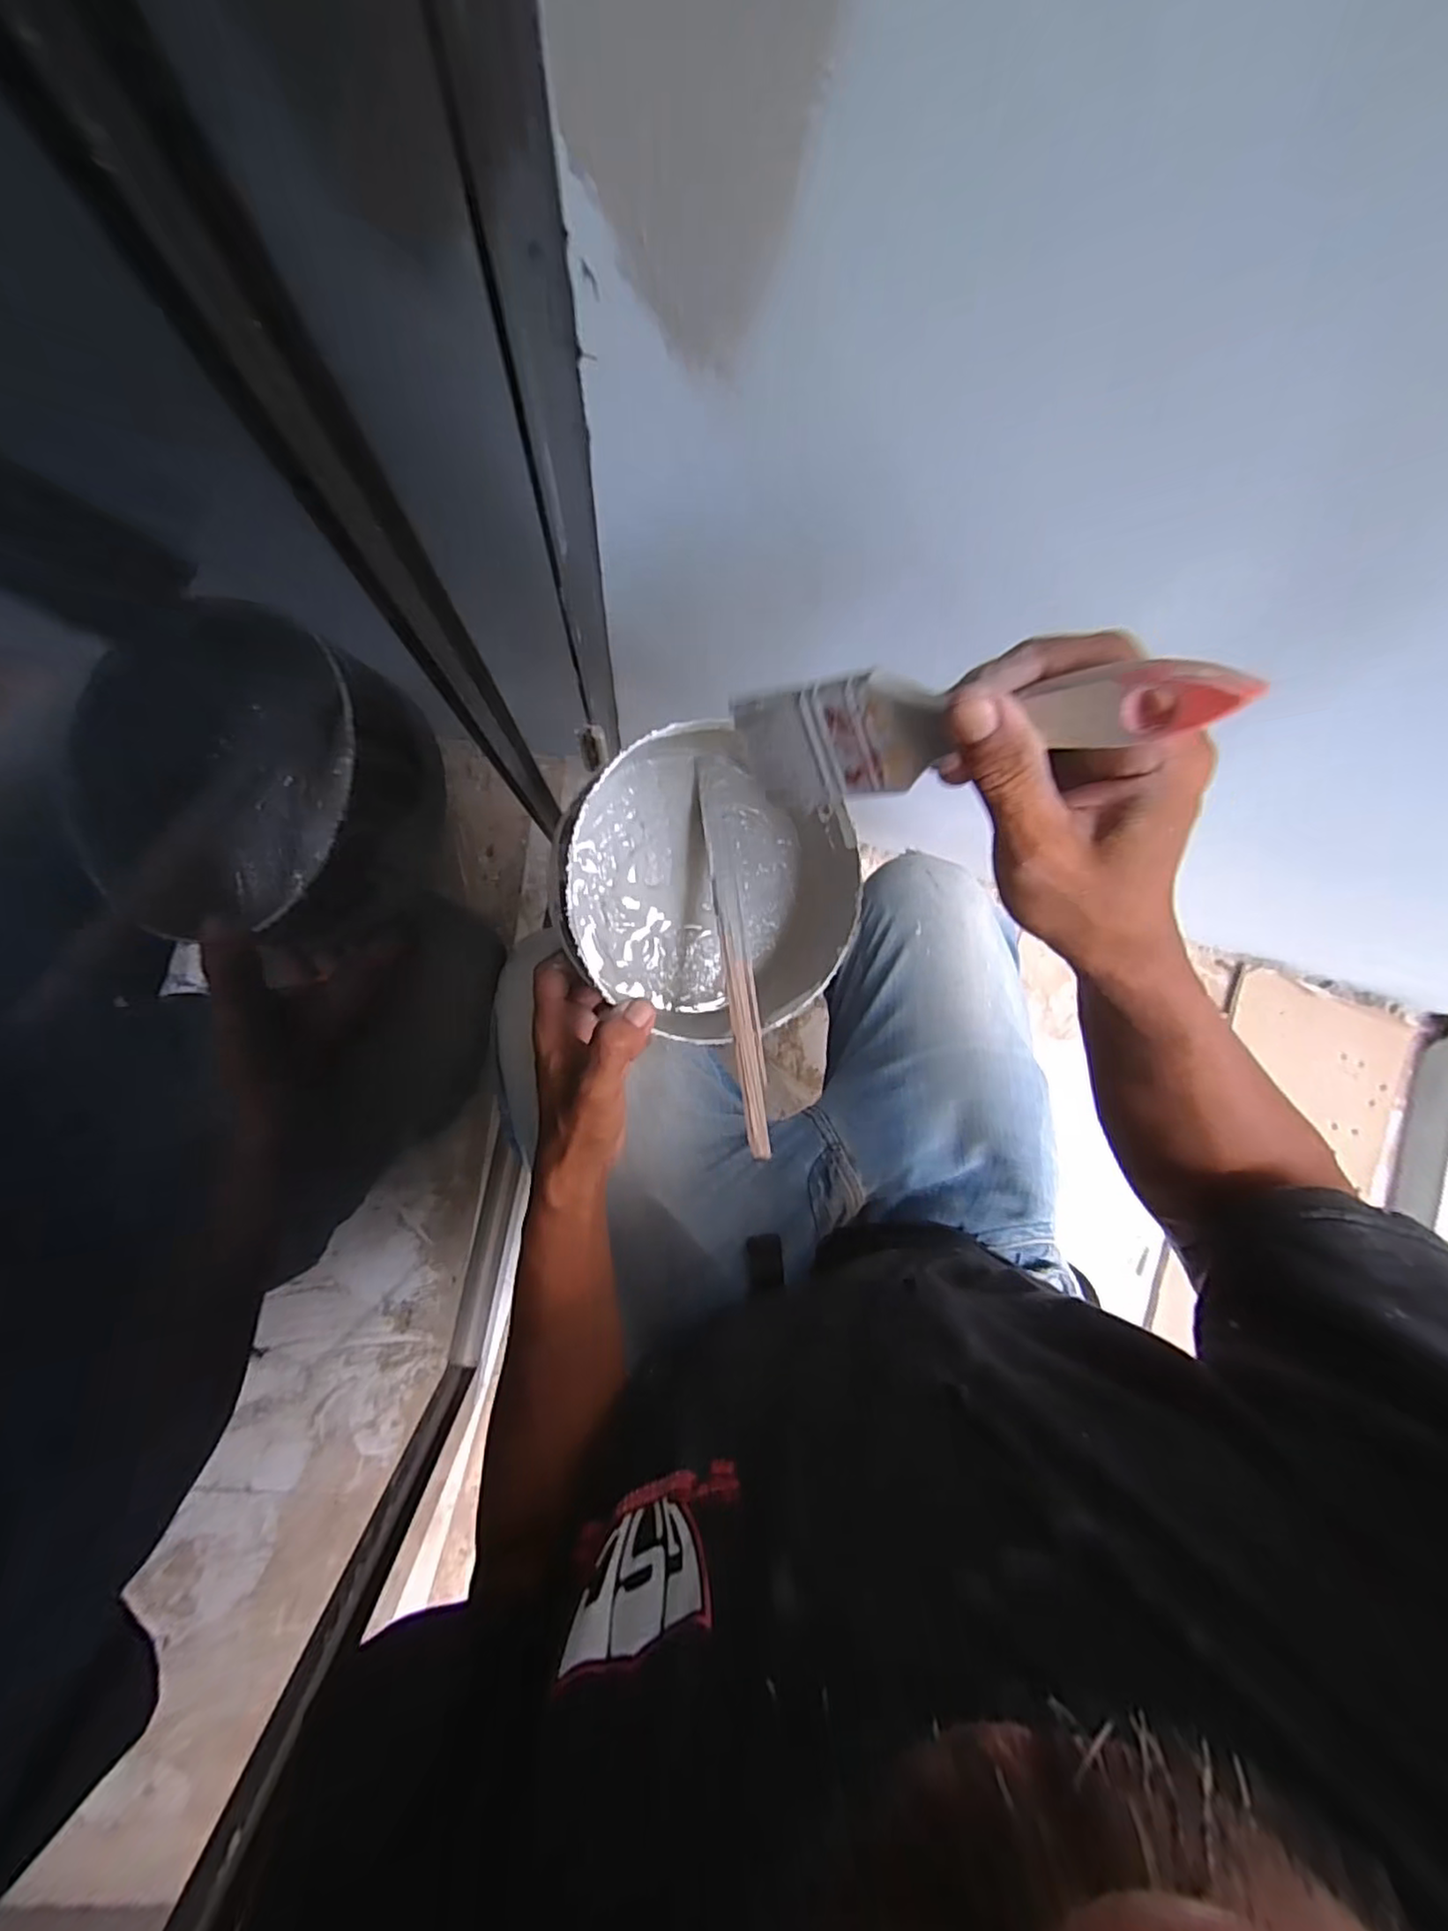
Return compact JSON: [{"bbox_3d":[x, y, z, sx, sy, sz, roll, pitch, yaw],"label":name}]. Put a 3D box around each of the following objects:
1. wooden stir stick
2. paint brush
[{"bbox_3d":[0.006,-0.014,0.390,0.016,0.005,0.239,-6,74,-6],"label":"wooden stir stick"},{"bbox_3d":[0.076,-0.087,0.247,0.011,0.185,0.048,-38,121,-34],"label":"paint brush"}]

